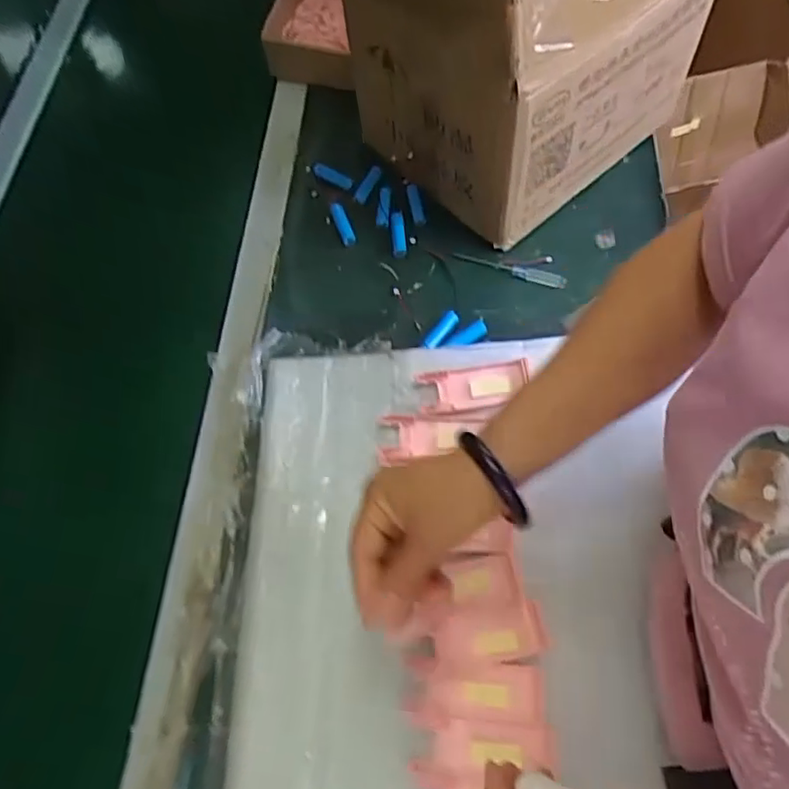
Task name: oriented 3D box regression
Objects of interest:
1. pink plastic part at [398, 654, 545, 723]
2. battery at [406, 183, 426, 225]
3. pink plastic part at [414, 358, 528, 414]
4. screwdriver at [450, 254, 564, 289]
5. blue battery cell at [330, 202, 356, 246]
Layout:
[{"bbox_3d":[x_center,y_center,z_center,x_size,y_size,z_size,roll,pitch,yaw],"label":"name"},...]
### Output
[{"bbox_3d":[0.059,0.221,0.462,0.101,0.006,0.039,3,65,6],"label":"pink plastic part"},{"bbox_3d":[0.023,-0.203,0.655,0.012,0.011,0.053,-13,64,-1],"label":"battery"},{"bbox_3d":[0.071,-0.007,0.555,0.097,0.012,0.039,-10,64,0],"label":"pink plastic part"},{"bbox_3d":[0.117,-0.127,0.627,0.115,0.010,0.013,18,68,13],"label":"screwdriver"},{"bbox_3d":[-0.056,-0.185,0.663,0.013,0.010,0.057,-21,65,-5],"label":"blue battery cell"}]

